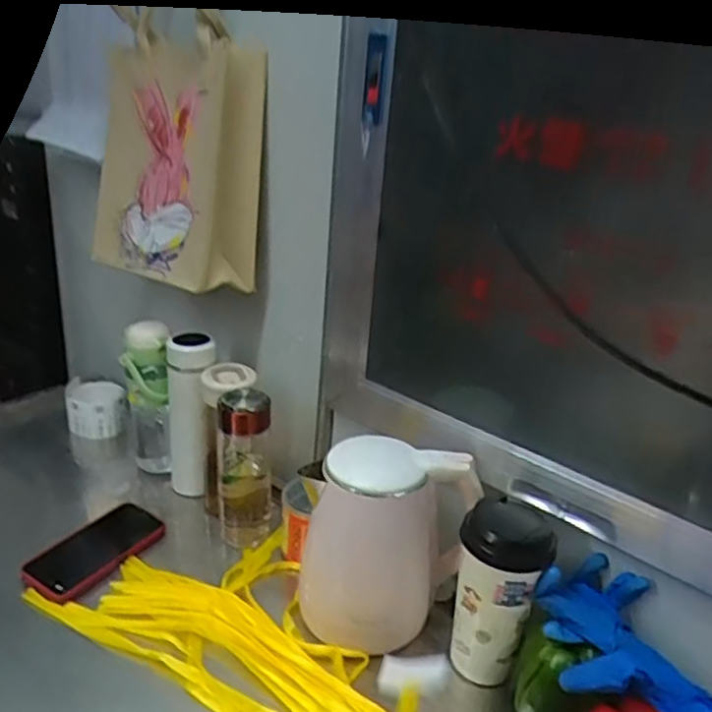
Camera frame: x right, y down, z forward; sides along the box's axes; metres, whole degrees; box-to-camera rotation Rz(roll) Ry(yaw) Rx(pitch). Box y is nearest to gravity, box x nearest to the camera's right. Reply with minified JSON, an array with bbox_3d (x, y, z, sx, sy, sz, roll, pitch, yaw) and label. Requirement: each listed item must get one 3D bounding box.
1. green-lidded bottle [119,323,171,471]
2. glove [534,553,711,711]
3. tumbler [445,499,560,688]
[{"bbox_3d":[-0.289,0.060,0.958,0.087,0.221,0.071,12,24,15],"label":"green-lidded bottle"},{"bbox_3d":[0.245,0.267,0.602,0.110,0.063,0.185,-8,27,-27],"label":"glove"},{"bbox_3d":[0.143,0.239,0.684,0.085,0.178,0.086,13,25,17],"label":"tumbler"}]

